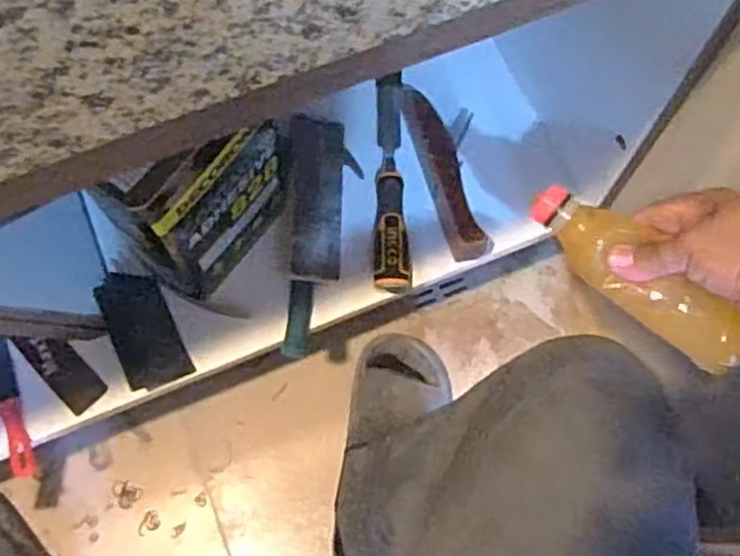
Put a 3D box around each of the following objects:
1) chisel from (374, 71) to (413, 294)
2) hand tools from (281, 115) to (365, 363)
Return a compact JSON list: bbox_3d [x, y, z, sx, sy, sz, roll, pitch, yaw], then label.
[{"bbox_3d":[0.025,-0.118,0.845,0.042,0.036,0.278,1,71,1],"label":"chisel"},{"bbox_3d":[-0.059,-0.044,0.808,0.073,0.047,0.255,6,84,2],"label":"hand tools"}]

